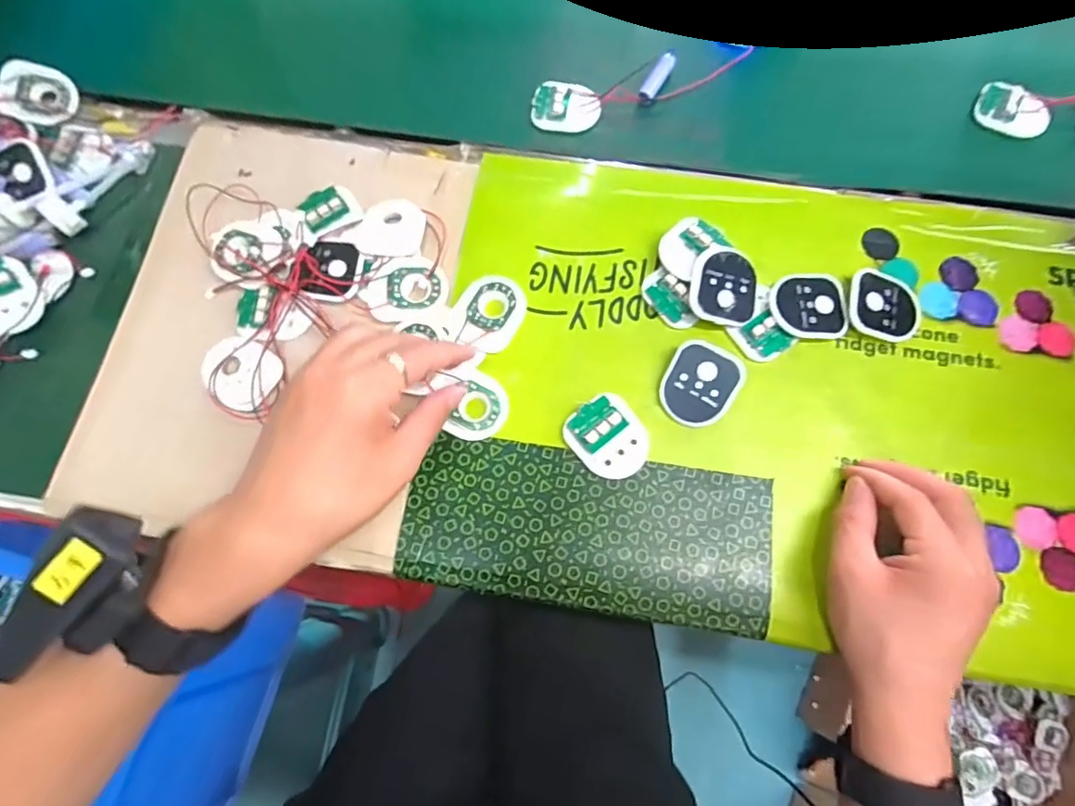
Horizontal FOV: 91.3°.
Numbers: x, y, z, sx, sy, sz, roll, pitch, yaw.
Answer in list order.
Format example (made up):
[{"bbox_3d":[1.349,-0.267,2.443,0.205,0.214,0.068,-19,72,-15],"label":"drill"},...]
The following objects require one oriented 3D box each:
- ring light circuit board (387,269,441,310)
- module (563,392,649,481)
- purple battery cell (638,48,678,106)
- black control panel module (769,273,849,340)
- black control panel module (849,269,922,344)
[{"bbox_3d":[-0.091,-0.085,0.389,0.037,0.004,0.030,1,85,-5],"label":"ring light circuit board"},{"bbox_3d":[0.050,0.024,0.366,0.049,0.012,0.057,-36,76,-10],"label":"module"},{"bbox_3d":[0.105,-0.285,0.462,0.014,0.016,0.057,29,75,8],"label":"purple battery cell"},{"bbox_3d":[0.196,-0.071,0.383,0.054,0.015,0.050,-2,73,-1],"label":"black control panel module"},{"bbox_3d":[0.253,-0.070,0.381,0.056,0.006,0.046,15,85,-7],"label":"black control panel module"}]

